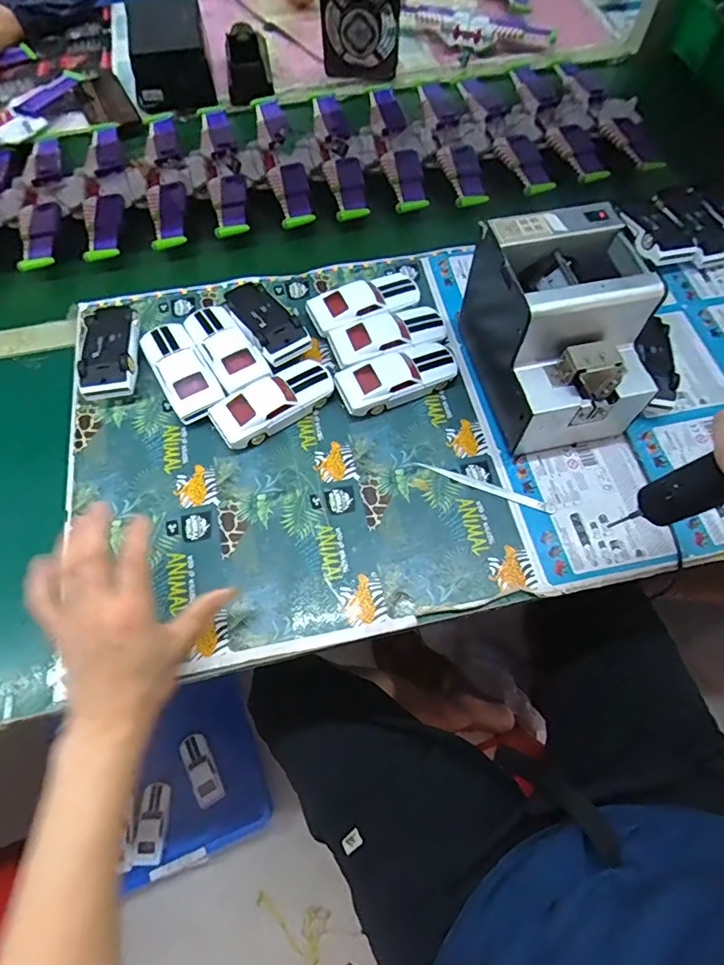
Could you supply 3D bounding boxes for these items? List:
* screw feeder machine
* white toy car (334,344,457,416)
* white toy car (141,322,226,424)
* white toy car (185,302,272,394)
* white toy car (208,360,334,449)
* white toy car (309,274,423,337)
[{"bbox_3d":[0.188,-0.151,0.494,0.123,0.148,0.194,-13,65,-6],"label":"screw feeder machine"},{"bbox_3d":[0.040,-0.112,0.539,0.129,0.030,0.051,-21,64,-10],"label":"white toy car"},{"bbox_3d":[-0.195,-0.120,0.545,0.052,0.032,0.132,-30,66,-14],"label":"white toy car"},{"bbox_3d":[-0.151,-0.148,0.559,0.054,0.035,0.130,-31,68,-14],"label":"white toy car"},{"bbox_3d":[-0.091,-0.085,0.528,0.132,0.034,0.056,-35,69,-15],"label":"white toy car"},{"bbox_3d":[0.005,-0.210,0.583,0.132,0.030,0.066,-29,66,-13],"label":"white toy car"}]

